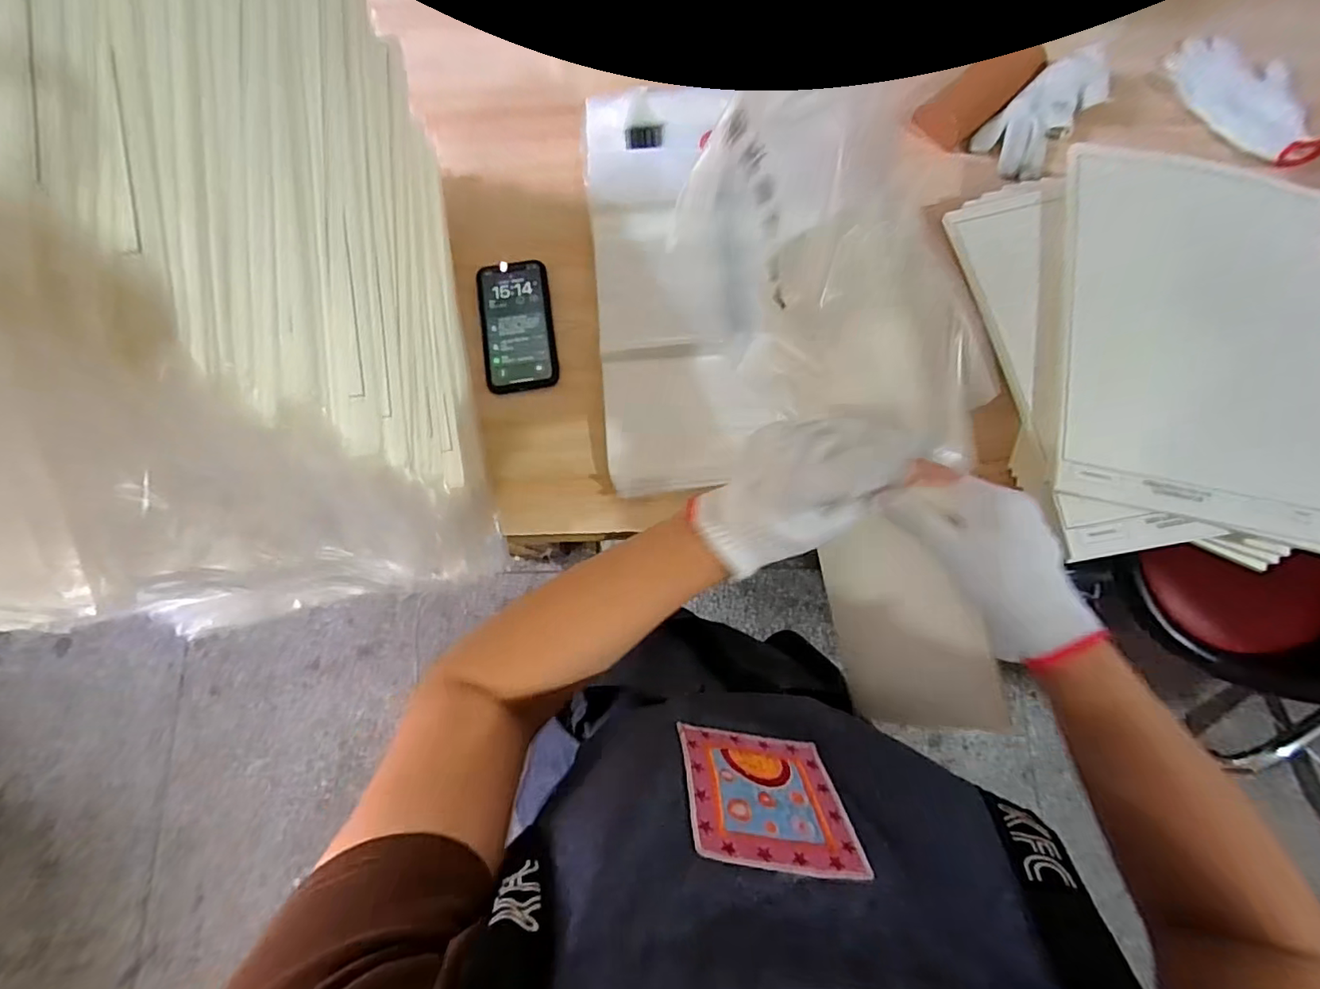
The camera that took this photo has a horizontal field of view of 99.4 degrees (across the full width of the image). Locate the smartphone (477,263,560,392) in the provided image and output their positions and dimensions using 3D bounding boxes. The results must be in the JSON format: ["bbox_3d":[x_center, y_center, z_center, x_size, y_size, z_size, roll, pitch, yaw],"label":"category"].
[{"bbox_3d":[-0.155,-0.184,0.608,0.076,0.007,0.146,-8,79,-3],"label":"smartphone"}]

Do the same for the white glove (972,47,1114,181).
[{"bbox_3d":[0.440,-0.436,0.636,0.080,0.026,0.160,44,95,8],"label":"white glove"}]

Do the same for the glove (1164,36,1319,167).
[{"bbox_3d":[0.667,-0.450,0.638,0.078,0.032,0.188,-37,81,-8],"label":"glove"}]

